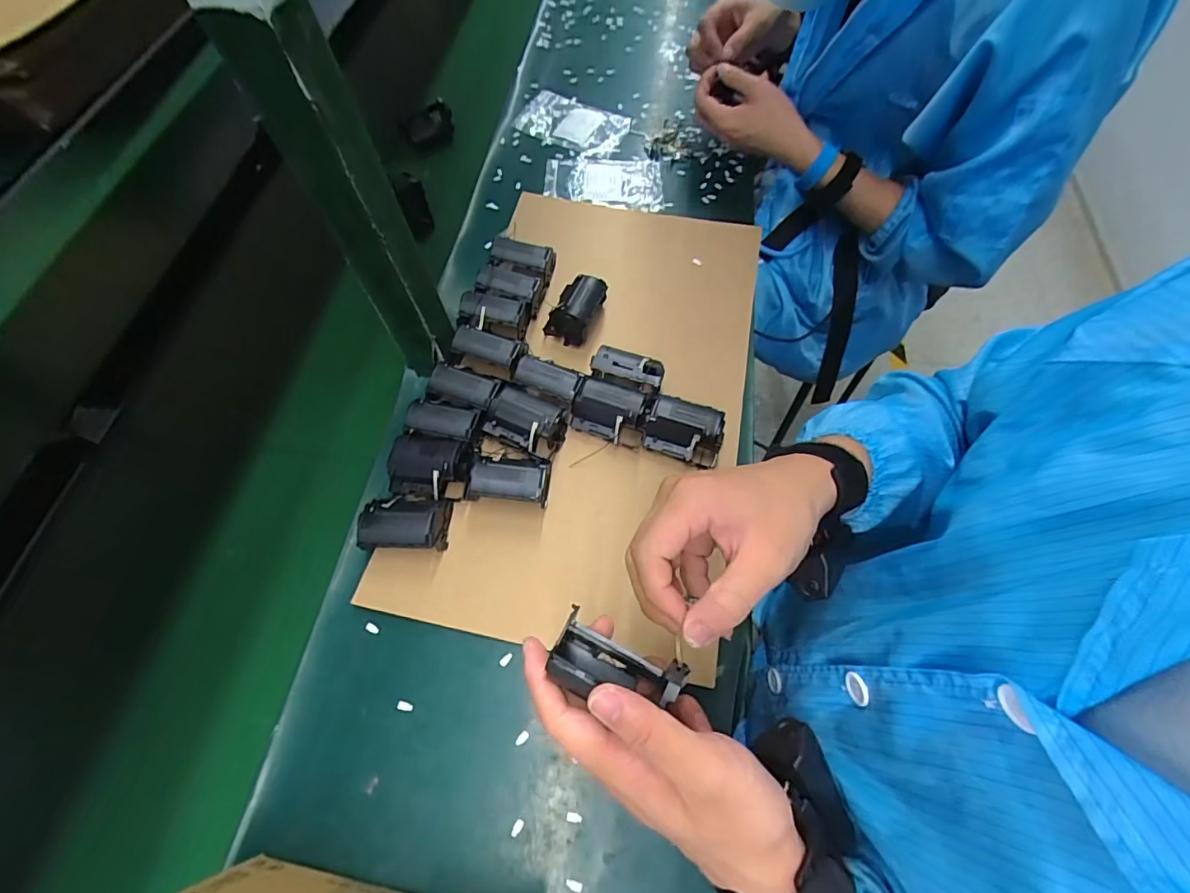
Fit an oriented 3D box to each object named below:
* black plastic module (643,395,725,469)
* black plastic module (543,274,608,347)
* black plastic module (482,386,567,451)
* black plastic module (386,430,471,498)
[{"bbox_3d":[0.084,-0.017,0.478,0.070,0.036,0.044,15,65,10],"label":"black plastic module"},{"bbox_3d":[-0.020,-0.151,0.547,0.052,0.040,0.066,15,65,10],"label":"black plastic module"},{"bbox_3d":[-0.065,-0.022,0.485,0.066,0.044,0.047,21,66,12],"label":"black plastic module"},{"bbox_3d":[-0.150,0.019,0.461,0.066,0.031,0.050,8,64,6],"label":"black plastic module"}]

